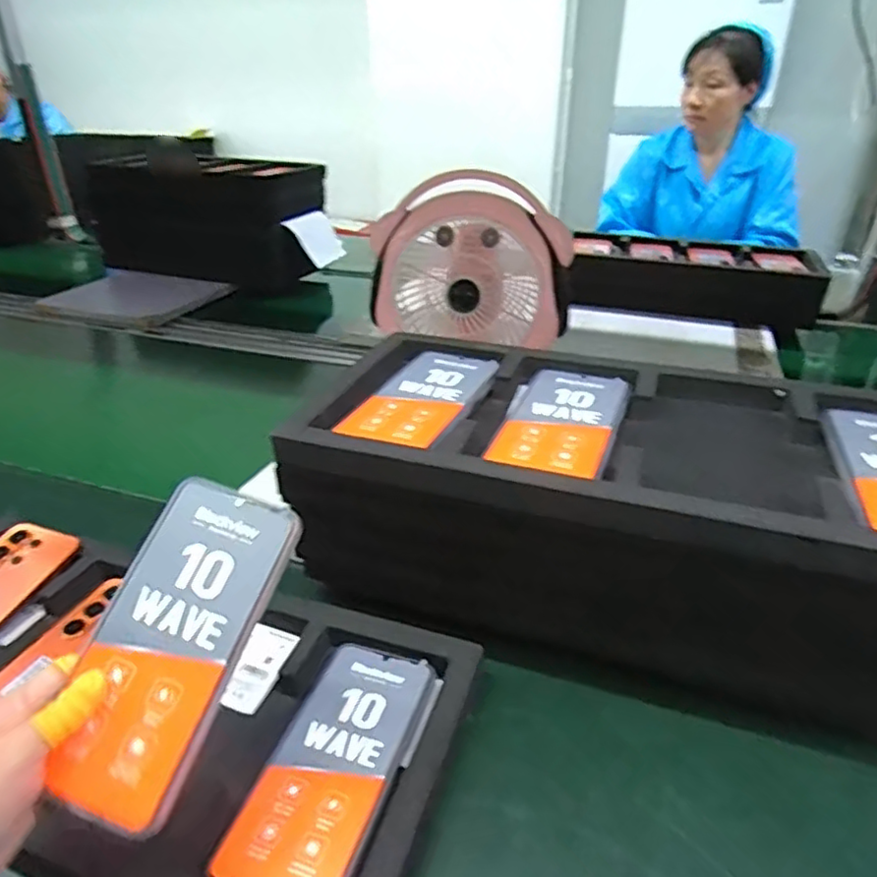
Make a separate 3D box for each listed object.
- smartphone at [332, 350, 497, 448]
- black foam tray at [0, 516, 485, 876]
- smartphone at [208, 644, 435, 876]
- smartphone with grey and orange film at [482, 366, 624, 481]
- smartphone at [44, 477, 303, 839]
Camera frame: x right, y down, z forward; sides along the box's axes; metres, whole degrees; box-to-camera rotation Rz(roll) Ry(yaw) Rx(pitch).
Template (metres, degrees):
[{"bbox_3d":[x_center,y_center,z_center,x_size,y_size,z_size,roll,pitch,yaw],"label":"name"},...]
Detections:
[{"bbox_3d":[-0.012,-0.036,0.518,0.076,0.006,0.158,14,32,22],"label":"smartphone"},{"bbox_3d":[-0.231,0.178,0.454,0.483,0.038,0.232,11,34,15],"label":"black foam tray"},{"bbox_3d":[-0.067,0.207,0.406,0.079,0.009,0.171,10,31,17],"label":"smartphone"},{"bbox_3d":[0.094,-0.016,0.481,0.077,0.006,0.159,13,34,18],"label":"smartphone with grey and orange film"},{"bbox_3d":[-0.142,0.108,0.341,0.078,0.008,0.170,19,66,6],"label":"smartphone"}]

